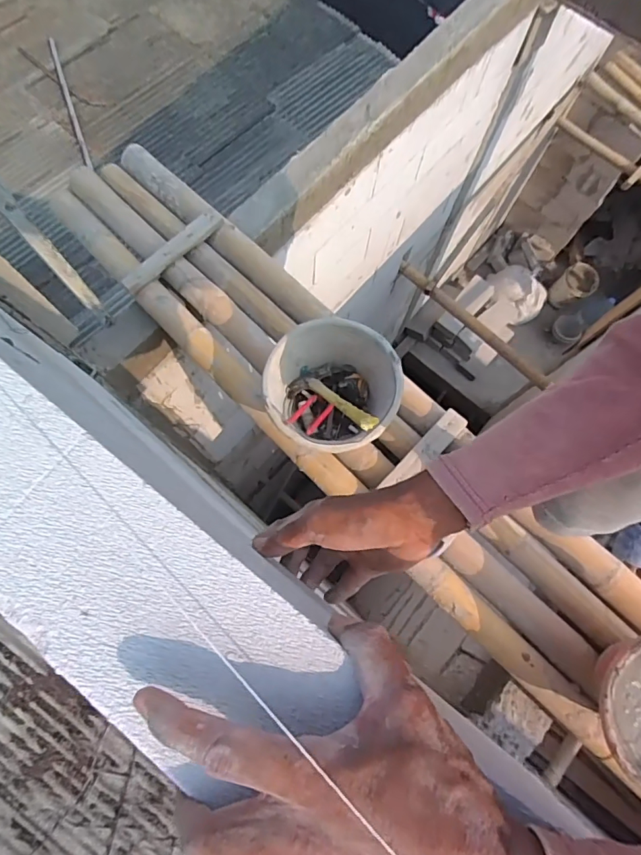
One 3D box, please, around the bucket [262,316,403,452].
[{"bbox_3d":[0.020,-0.075,0.919,0.244,0.212,0.244,1,75,-2],"label":"bucket"}]

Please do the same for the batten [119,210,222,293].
[{"bbox_3d":[-0.346,-0.413,1.114,0.270,0.030,0.043,-41,80,-11],"label":"batten"}]

